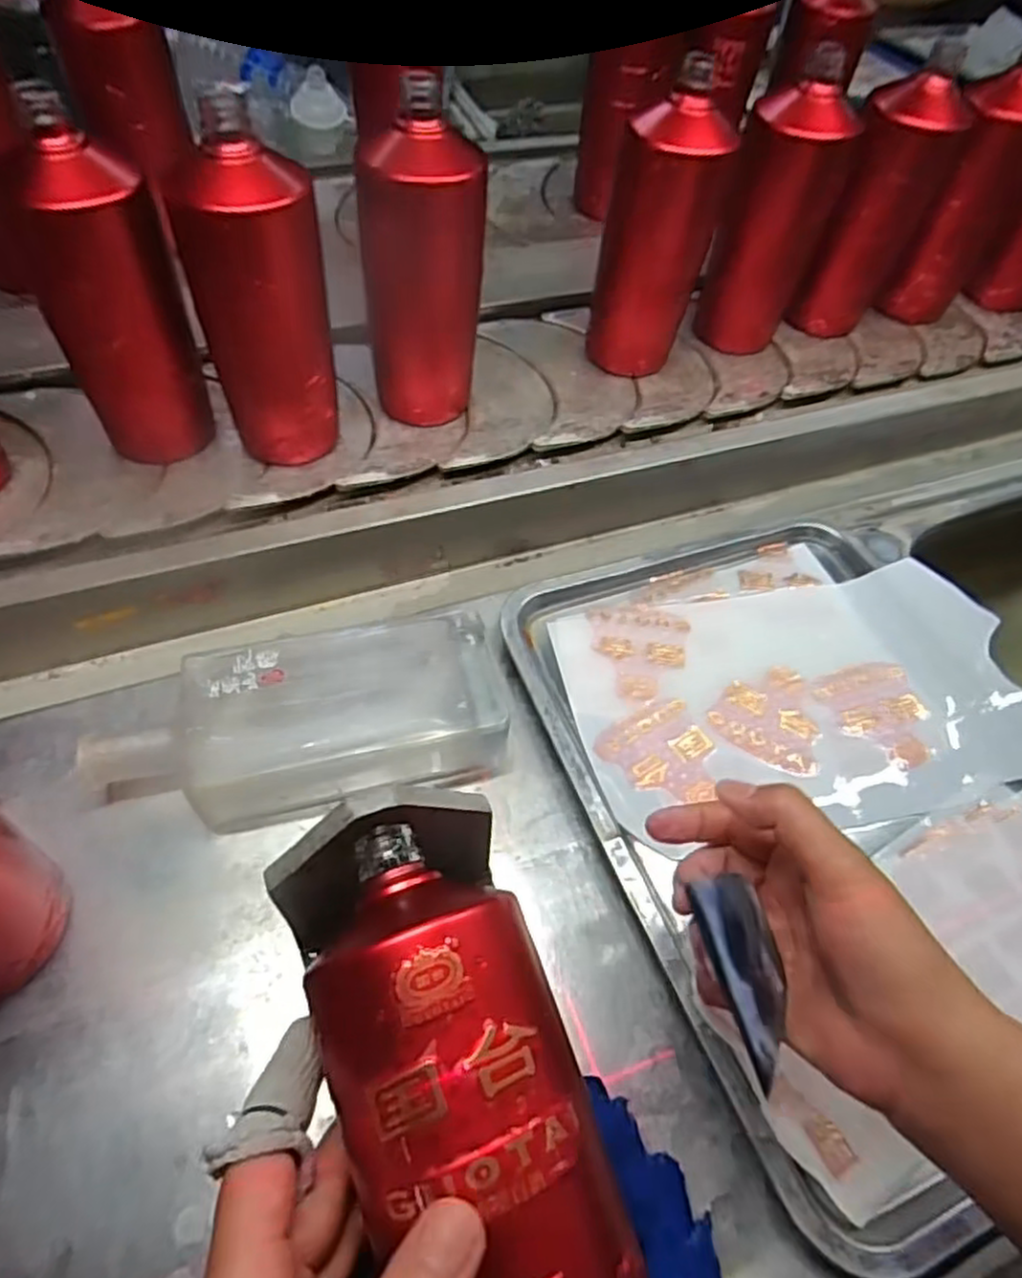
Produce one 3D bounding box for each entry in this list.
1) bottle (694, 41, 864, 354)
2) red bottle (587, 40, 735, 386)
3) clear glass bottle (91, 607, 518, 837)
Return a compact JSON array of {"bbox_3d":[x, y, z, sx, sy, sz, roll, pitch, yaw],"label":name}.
[{"bbox_3d":[0.212,-0.338,0.597,0.062,0.199,0.071,-32,63,-23],"label":"bottle"},{"bbox_3d":[0.118,-0.309,0.569,0.086,0.201,0.065,-30,63,-22],"label":"red bottle"},{"bbox_3d":[-0.115,0.049,0.411,0.225,0.046,0.095,-11,57,-11],"label":"clear glass bottle"}]

